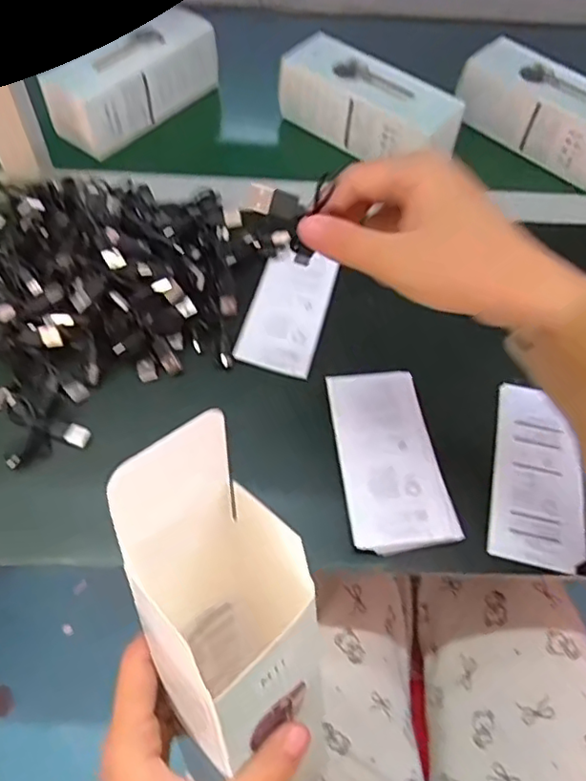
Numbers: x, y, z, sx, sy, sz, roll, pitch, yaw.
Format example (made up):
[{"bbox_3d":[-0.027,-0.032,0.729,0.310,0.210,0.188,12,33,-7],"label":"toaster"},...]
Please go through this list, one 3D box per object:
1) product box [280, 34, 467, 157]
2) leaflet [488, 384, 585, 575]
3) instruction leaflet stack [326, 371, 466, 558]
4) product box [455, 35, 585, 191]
[{"bbox_3d":[0.068,-0.261,0.549,0.164,0.055,0.061,37,63,18],"label":"product box"},{"bbox_3d":[0.167,0.056,0.405,0.059,0.005,0.125,9,62,11],"label":"leaflet"},{"bbox_3d":[0.067,0.044,0.398,0.069,0.008,0.122,-5,65,-8],"label":"instruction leaflet stack"},{"bbox_3d":[0.236,-0.258,0.554,0.163,0.064,0.053,39,64,19],"label":"product box"}]

